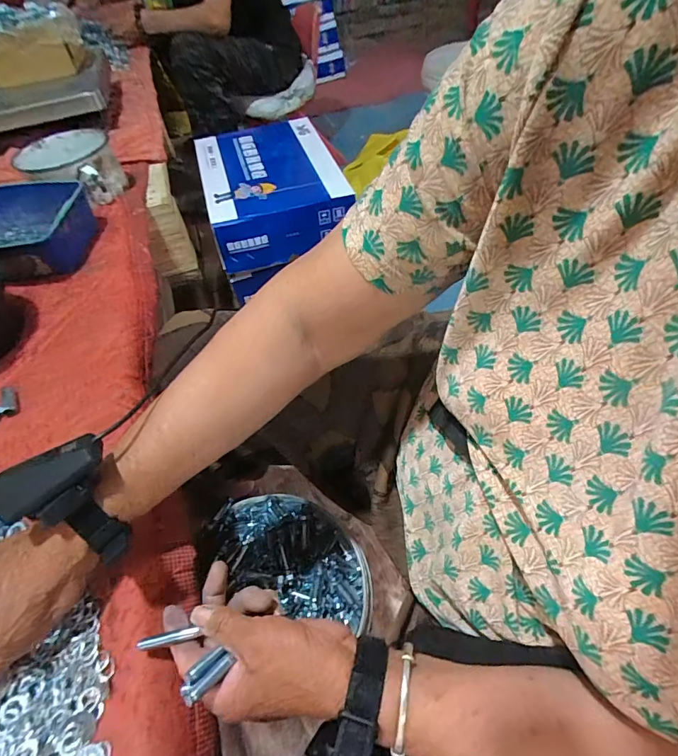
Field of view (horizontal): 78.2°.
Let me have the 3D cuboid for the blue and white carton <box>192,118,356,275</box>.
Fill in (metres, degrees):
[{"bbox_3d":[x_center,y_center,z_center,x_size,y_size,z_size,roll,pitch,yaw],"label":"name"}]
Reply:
[{"bbox_3d":[-0.151,-0.435,0.955,0.288,0.123,0.385,-15,52,-6],"label":"blue and white carton"}]

